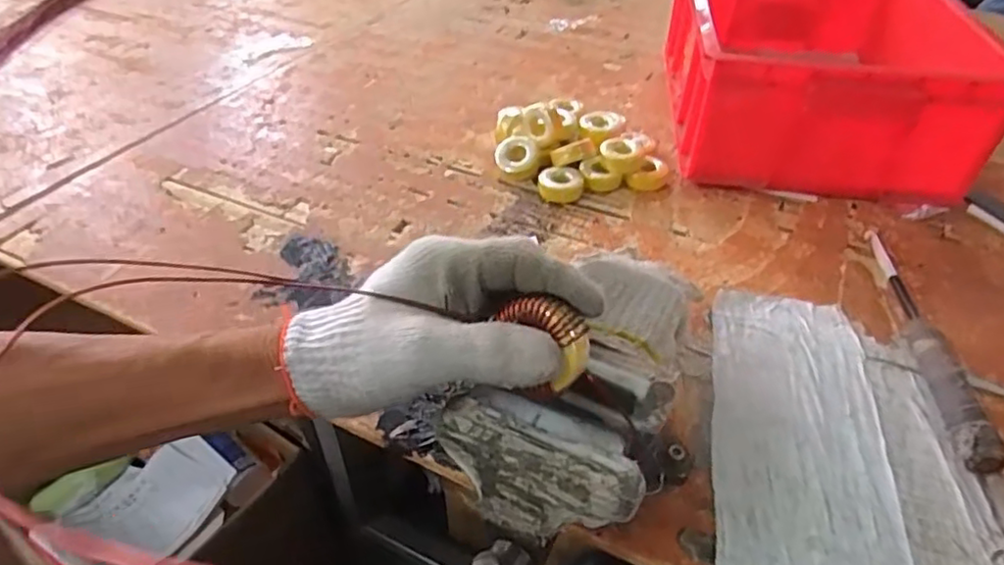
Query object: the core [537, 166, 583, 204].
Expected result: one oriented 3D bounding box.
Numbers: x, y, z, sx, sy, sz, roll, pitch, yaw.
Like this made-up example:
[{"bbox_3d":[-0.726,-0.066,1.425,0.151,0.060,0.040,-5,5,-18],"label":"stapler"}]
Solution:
[{"bbox_3d":[0.064,-0.105,0.688,0.050,0.023,0.042,8,42,5],"label":"core"}]

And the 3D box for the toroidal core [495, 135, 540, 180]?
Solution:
[{"bbox_3d":[0.017,-0.140,0.708,0.048,0.014,0.049,-20,80,11],"label":"toroidal core"}]

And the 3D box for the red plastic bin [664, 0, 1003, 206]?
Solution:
[{"bbox_3d":[0.398,-0.276,0.797,0.355,0.149,0.435,9,42,7],"label":"red plastic bin"}]

